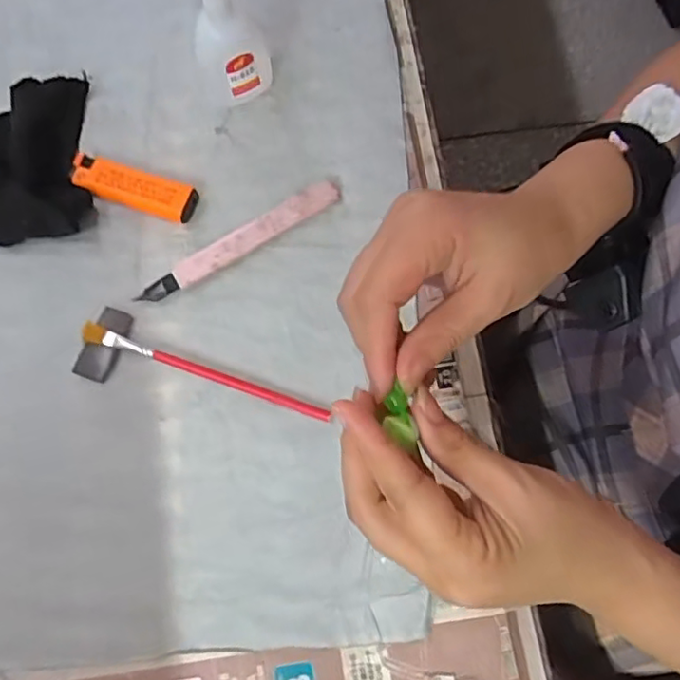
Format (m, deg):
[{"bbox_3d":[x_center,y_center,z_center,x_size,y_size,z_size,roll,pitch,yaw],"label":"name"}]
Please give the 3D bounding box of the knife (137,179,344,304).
[{"bbox_3d":[-0.061,-0.060,0.368,0.134,0.011,0.017,-31,77,-7],"label":"knife"}]

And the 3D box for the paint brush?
[{"bbox_3d":[-0.078,0.020,0.347,0.150,0.009,0.012,20,76,6],"label":"paint brush"}]

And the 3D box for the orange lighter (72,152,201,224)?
[{"bbox_3d":[-0.130,-0.095,0.381,0.080,0.014,0.023,19,76,6],"label":"orange lighter"}]

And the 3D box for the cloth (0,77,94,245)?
[{"bbox_3d":[-0.219,-0.113,0.382,0.111,0.030,0.107,-8,75,-1],"label":"cloth"}]

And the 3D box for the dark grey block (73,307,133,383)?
[{"bbox_3d":[-0.138,0.002,0.354,0.020,0.005,0.043,21,76,6],"label":"dark grey block"}]

